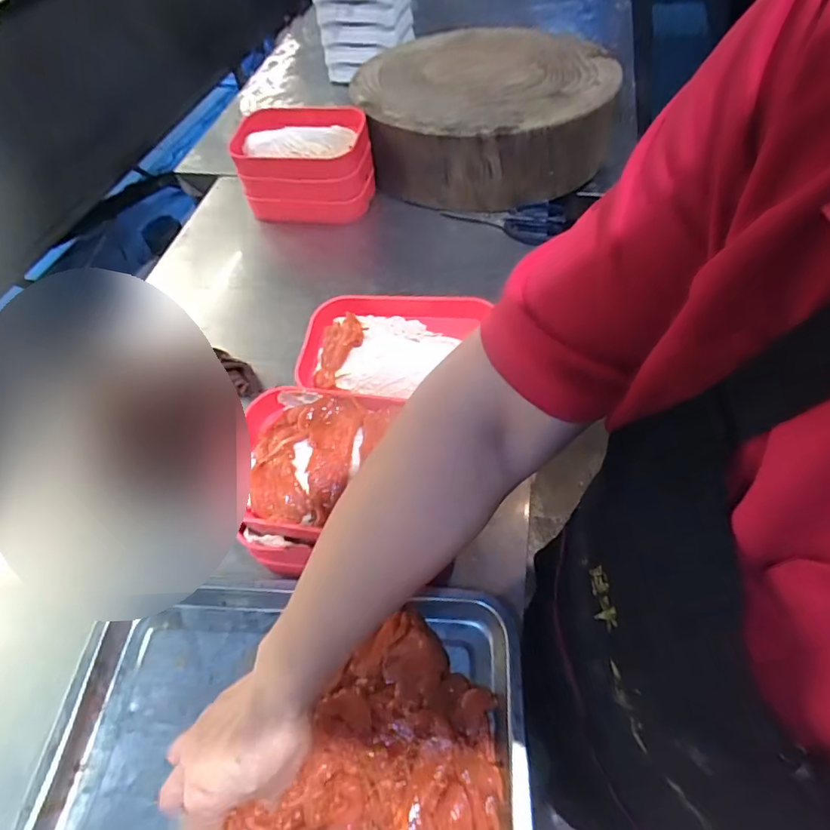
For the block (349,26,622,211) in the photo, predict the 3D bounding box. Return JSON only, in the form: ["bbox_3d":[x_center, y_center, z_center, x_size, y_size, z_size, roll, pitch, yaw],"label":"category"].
[{"bbox_3d":[0.107,-0.457,0.800,0.368,0.134,0.322,-12,53,-4],"label":"block"}]

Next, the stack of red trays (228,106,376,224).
[{"bbox_3d":[-0.154,-0.349,0.745,0.184,0.118,0.101,2,54,7],"label":"stack of red trays"}]

